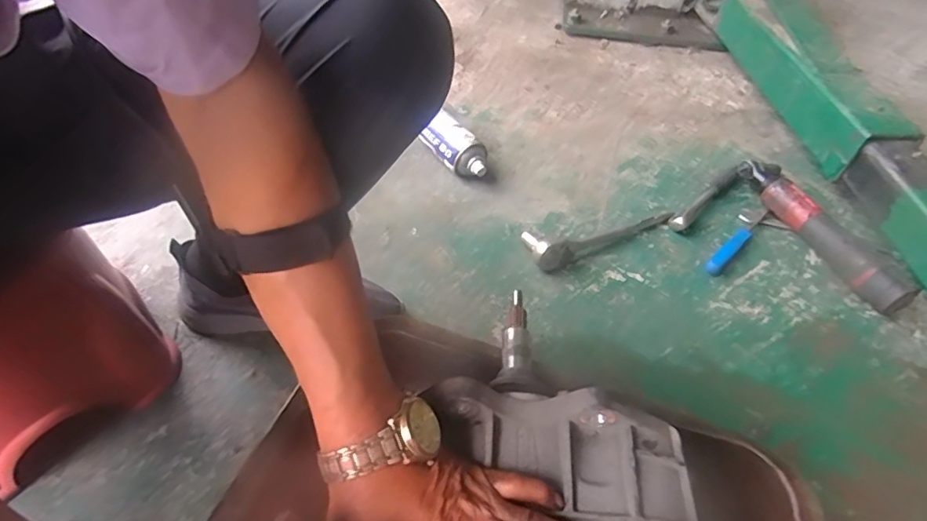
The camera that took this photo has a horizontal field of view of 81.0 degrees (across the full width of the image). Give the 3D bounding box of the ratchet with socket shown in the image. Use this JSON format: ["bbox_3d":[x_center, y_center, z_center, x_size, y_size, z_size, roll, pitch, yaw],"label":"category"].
[{"bbox_3d":[0.193,-0.047,0.766,0.223,0.031,0.071,-20,51,-17],"label":"ratchet with socket"}]

